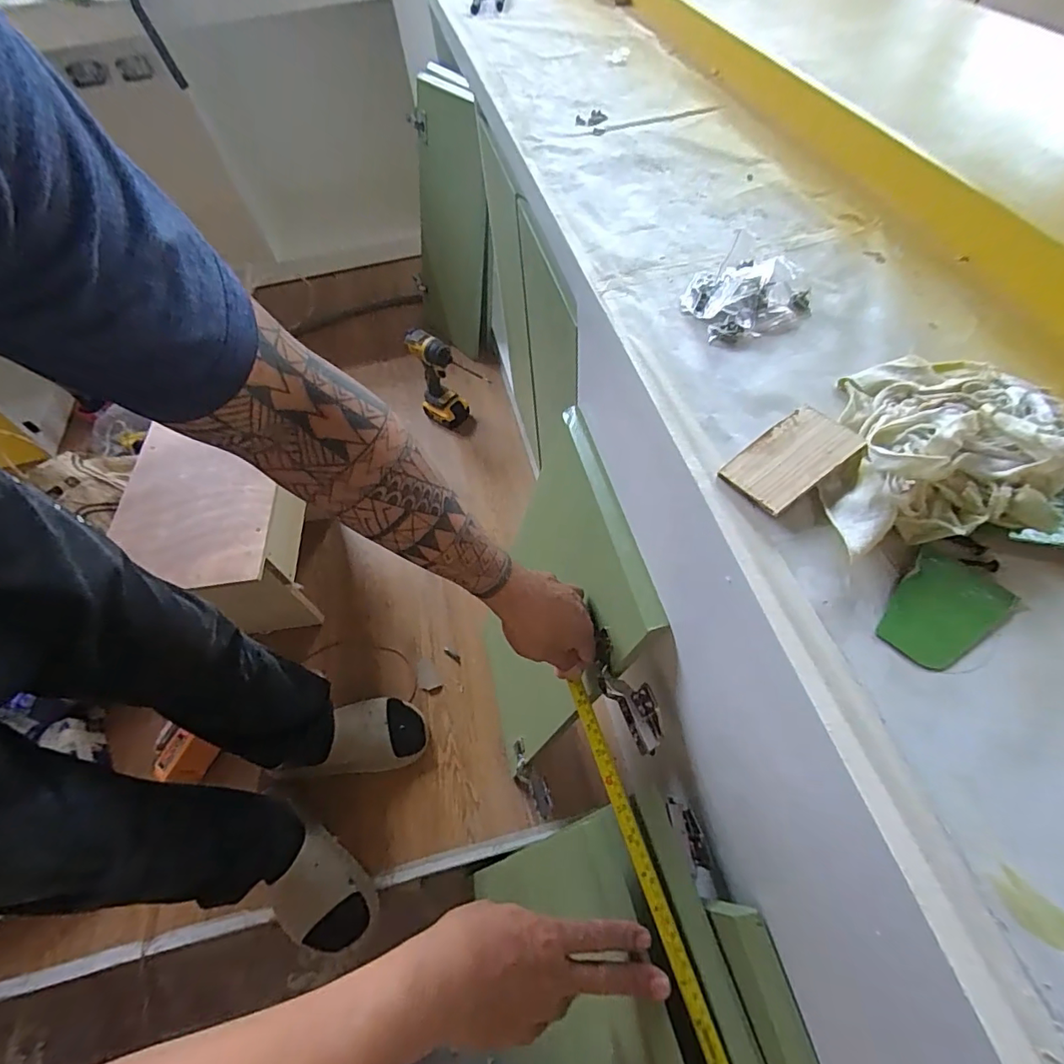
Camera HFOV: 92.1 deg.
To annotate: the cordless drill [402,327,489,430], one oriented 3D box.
[{"bbox_3d":[-0.221,-0.380,1.338,0.185,0.264,0.066,17,60,15],"label":"cordless drill"}]

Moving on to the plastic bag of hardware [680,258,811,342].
[{"bbox_3d":[0.170,-0.194,0.412,0.088,0.026,0.079,-17,57,-6],"label":"plastic bag of hardware"}]

